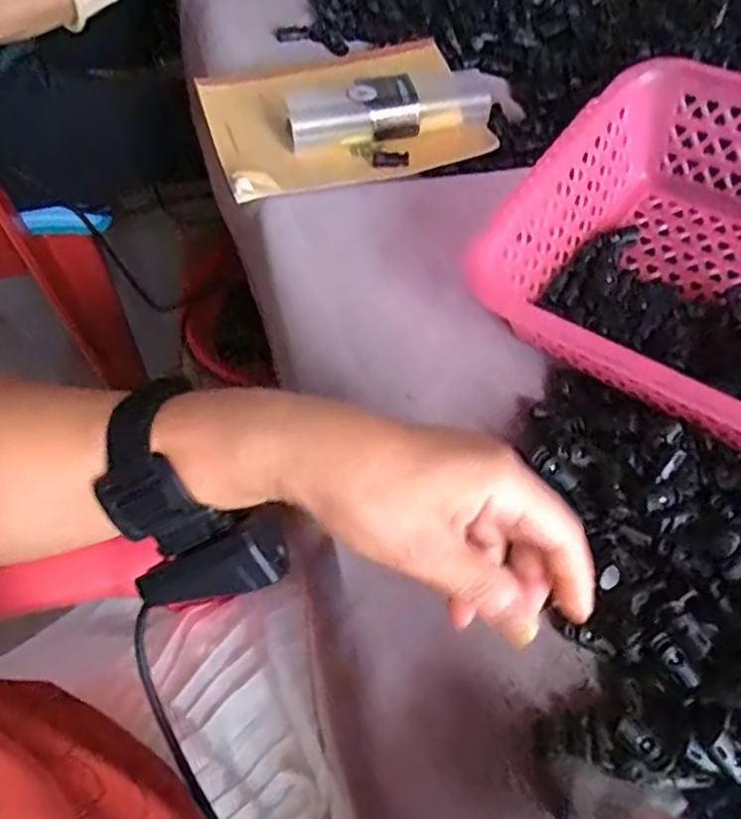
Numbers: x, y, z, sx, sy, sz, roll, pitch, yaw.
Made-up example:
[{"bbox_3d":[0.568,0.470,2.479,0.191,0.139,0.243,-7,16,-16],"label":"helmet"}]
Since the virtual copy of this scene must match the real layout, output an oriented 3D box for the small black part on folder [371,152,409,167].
[{"bbox_3d":[0.015,-0.189,0.516,0.027,0.006,0.009,6,60,-1],"label":"small black part on folder"}]

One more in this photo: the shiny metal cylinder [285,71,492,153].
[{"bbox_3d":[0.013,-0.230,0.523,0.156,0.037,0.046,-11,63,-8],"label":"shiny metal cylinder"}]

